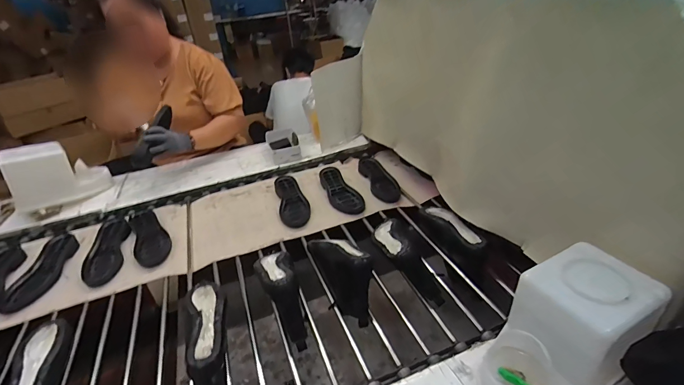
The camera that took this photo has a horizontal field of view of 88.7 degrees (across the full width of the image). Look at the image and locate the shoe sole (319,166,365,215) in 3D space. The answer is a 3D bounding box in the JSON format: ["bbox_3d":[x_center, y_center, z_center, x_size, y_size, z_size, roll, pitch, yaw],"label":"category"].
[{"bbox_3d":[-0.002,-0.012,1.075,0.093,0.033,0.245,-14,33,-12],"label":"shoe sole"}]

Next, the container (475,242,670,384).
[{"bbox_3d":[0.316,0.210,0.504,0.226,0.172,0.139,-22,36,-24],"label":"container"}]

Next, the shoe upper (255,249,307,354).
[{"bbox_3d":[-0.115,0.189,0.697,0.079,0.110,0.225,-16,53,-19],"label":"shoe upper"}]

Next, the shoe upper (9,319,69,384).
[{"bbox_3d":[-0.534,0.328,0.612,0.075,0.068,0.224,-12,33,-10],"label":"shoe upper"}]

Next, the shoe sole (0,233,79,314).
[{"bbox_3d":[-0.753,0.195,0.877,0.099,0.041,0.228,-4,32,3],"label":"shoe sole"}]

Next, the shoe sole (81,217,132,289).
[{"bbox_3d":[-0.626,0.147,0.934,0.092,0.041,0.250,-13,33,-11],"label":"shoe sole"}]

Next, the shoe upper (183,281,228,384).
[{"bbox_3d":[-0.252,0.283,0.684,0.075,0.120,0.247,-17,34,-17],"label":"shoe upper"}]

